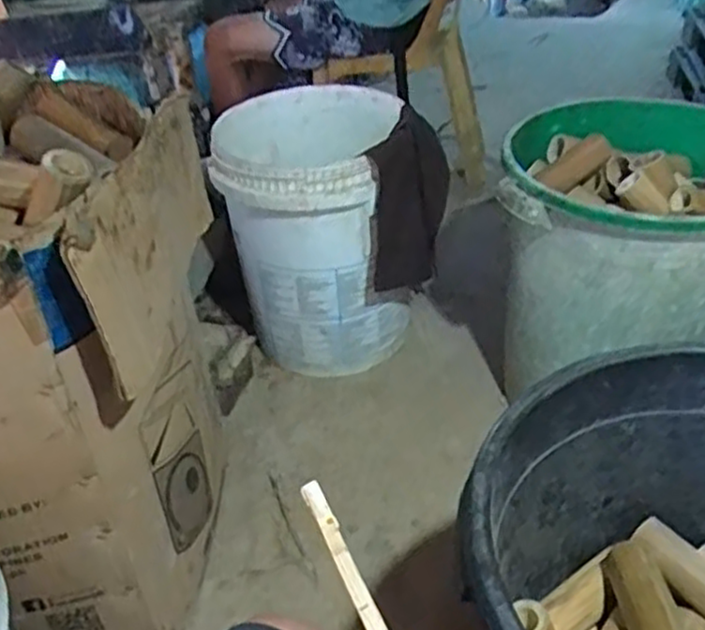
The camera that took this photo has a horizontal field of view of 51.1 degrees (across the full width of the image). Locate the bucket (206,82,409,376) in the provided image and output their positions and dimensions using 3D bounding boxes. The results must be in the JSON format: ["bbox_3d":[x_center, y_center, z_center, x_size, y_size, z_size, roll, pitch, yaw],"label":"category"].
[{"bbox_3d":[-0.070,-0.161,1.576,0.391,0.522,0.388,-1,37,1],"label":"bucket"}]

